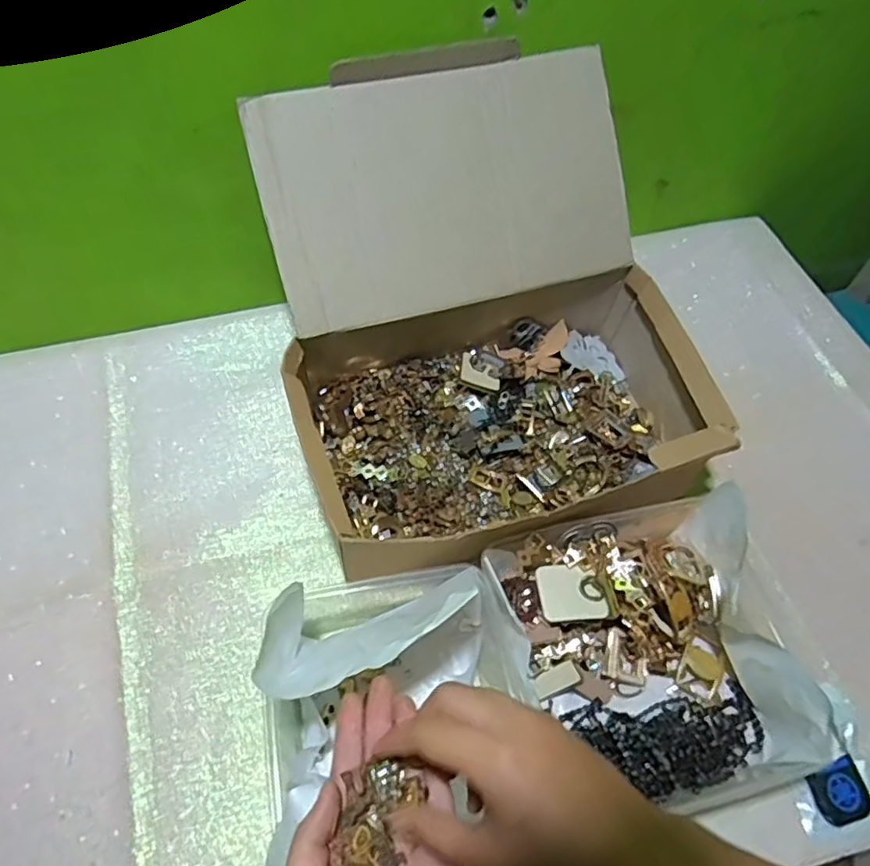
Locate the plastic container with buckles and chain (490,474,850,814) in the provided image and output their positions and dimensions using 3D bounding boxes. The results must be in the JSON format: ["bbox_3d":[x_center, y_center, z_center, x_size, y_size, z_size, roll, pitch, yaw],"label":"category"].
[{"bbox_3d":[0.162,0.160,0.457,0.187,0.080,0.206,-16,61,-13],"label":"plastic container with buckles and chain"}]

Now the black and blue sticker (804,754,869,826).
[{"bbox_3d":[0.291,0.257,0.440,0.041,0.004,0.037,-20,65,-9],"label":"black and blue sticker"}]

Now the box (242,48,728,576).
[{"bbox_3d":[0.042,-0.094,0.524,0.338,0.223,0.357,-14,61,-12],"label":"box"}]

